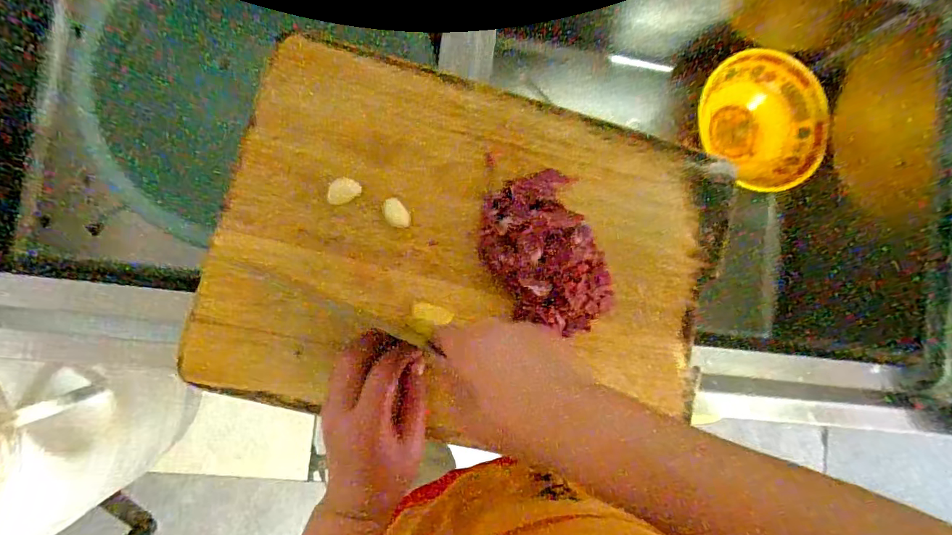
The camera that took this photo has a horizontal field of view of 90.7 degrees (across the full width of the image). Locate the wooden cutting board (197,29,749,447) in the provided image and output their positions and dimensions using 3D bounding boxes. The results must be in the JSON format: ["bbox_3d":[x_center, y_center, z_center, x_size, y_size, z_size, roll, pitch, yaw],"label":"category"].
[{"bbox_3d":[0.001,-0.007,0.418,0.431,0.023,0.302,14,86,-7],"label":"wooden cutting board"}]

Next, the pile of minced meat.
[{"bbox_3d":[0.059,-0.007,0.409,0.088,0.042,0.139,-27,92,-8],"label":"pile of minced meat"}]

